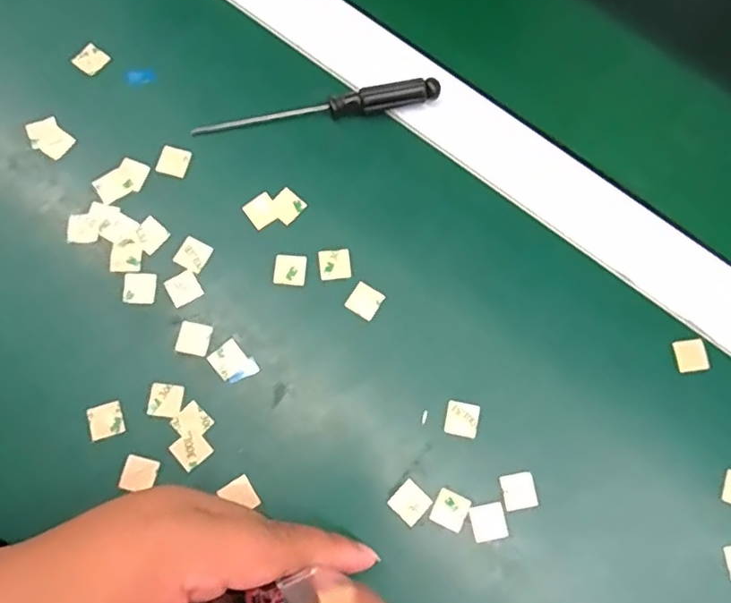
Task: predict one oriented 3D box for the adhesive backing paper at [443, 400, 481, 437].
[{"bbox_3d":[0.047,0.057,0.300,0.016,0.004,0.017,10,78,0],"label":"adhesive backing paper"}]

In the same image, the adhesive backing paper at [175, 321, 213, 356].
[{"bbox_3d":[-0.085,0.019,0.306,0.016,0.004,0.016,9,76,-2],"label":"adhesive backing paper"}]

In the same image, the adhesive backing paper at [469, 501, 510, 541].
[{"bbox_3d":[0.058,0.103,0.287,0.016,0.004,0.016,-10,76,-5],"label":"adhesive backing paper"}]

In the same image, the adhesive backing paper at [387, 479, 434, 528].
[{"bbox_3d":[0.021,0.094,0.290,0.016,0.004,0.016,43,77,10],"label":"adhesive backing paper"}]

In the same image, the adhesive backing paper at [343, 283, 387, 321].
[{"bbox_3d":[0.000,0.000,0.314,0.015,0.004,0.015,33,79,4],"label":"adhesive backing paper"}]

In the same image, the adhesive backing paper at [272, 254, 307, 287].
[{"bbox_3d":[-0.039,-0.016,0.316,0.017,0.004,0.016,7,79,-5],"label":"adhesive backing paper"}]

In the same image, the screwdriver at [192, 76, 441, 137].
[{"bbox_3d":[-0.026,-0.103,0.330,0.131,0.014,0.010,-10,76,-5],"label":"screwdriver"}]

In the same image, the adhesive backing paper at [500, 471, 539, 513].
[{"bbox_3d":[0.073,0.090,0.291,0.016,0.004,0.017,-9,76,-4],"label":"adhesive backing paper"}]

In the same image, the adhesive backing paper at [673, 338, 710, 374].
[{"bbox_3d":[0.164,0.027,0.311,0.017,0.004,0.016,-8,75,-6],"label":"adhesive backing paper"}]

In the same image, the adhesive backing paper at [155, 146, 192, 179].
[{"bbox_3d":[-0.102,-0.074,0.329,0.015,0.004,0.016,17,82,-7],"label":"adhesive backing paper"}]

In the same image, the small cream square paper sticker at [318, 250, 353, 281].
[{"bbox_3d":[-0.016,-0.019,0.318,0.016,0.004,0.015,-6,78,-5],"label":"small cream square paper sticker"}]

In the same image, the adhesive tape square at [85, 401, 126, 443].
[{"bbox_3d":[-0.124,0.057,0.295,0.016,0.004,0.016,-18,80,-10],"label":"adhesive tape square"}]

